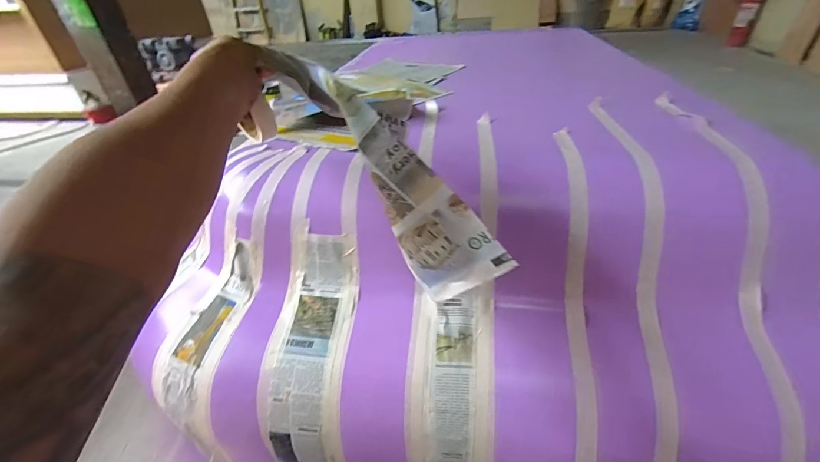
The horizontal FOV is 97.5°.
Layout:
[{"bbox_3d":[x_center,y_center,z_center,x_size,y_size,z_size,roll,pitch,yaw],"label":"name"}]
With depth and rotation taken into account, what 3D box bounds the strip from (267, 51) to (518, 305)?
[{"bbox_3d":[-0.020,-0.060,0.421,0.137,0.340,0.022,-24,20,41],"label":"strip"}]

